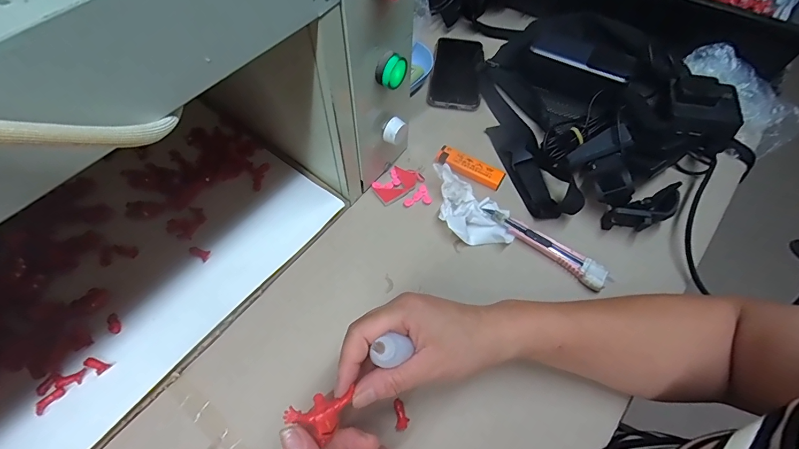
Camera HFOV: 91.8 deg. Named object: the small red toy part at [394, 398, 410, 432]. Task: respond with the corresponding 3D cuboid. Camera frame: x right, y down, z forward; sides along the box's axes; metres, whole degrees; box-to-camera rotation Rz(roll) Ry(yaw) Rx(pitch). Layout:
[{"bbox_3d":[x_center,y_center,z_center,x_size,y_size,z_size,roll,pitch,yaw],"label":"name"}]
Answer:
[{"bbox_3d":[0.002,0.159,0.323,0.011,0.004,0.024,-4,61,-6],"label":"small red toy part"}]

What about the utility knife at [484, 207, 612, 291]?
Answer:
[{"bbox_3d":[0.150,0.019,0.402,0.135,0.016,0.022,38,65,16],"label":"utility knife"}]

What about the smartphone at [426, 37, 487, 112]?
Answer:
[{"bbox_3d":[0.081,-0.217,0.539,0.068,0.015,0.143,10,61,2],"label":"smartphone"}]

